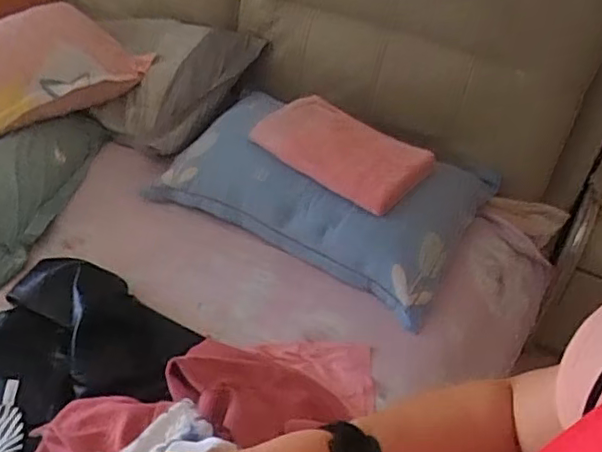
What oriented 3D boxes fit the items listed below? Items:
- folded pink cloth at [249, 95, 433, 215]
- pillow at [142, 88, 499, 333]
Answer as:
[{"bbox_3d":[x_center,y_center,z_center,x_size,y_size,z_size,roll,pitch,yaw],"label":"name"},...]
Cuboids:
[{"bbox_3d":[0.095,-0.185,1.382,0.353,0.088,0.270,30,50,26],"label":"folded pink cloth"},{"bbox_3d":[0.045,-0.106,1.407,0.690,0.136,0.386,25,48,22],"label":"pillow"}]

